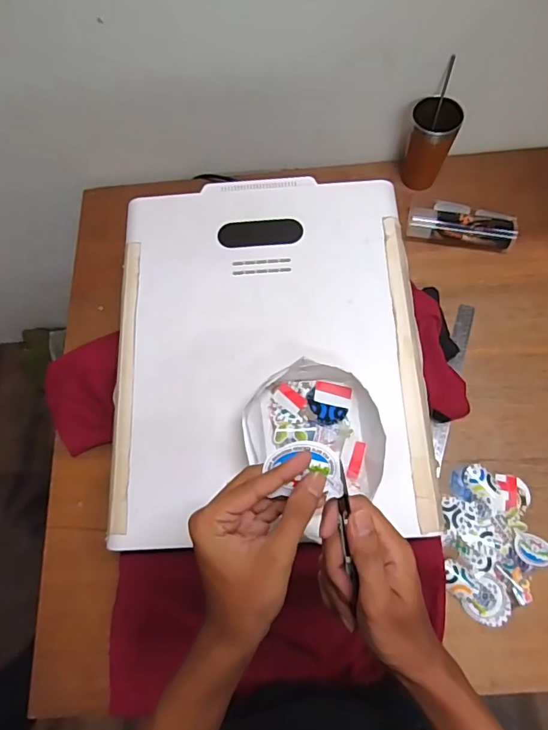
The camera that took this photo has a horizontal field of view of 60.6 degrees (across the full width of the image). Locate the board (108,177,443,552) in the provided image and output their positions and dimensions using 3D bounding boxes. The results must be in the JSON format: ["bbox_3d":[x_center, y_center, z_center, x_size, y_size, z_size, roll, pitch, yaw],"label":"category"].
[{"bbox_3d":[-0.009,-0.034,0.625,0.396,0.028,0.491,-4,70,1],"label":"board"}]

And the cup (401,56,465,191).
[{"bbox_3d":[0.278,-0.408,0.823,0.081,0.175,0.106,19,72,9],"label":"cup"}]

